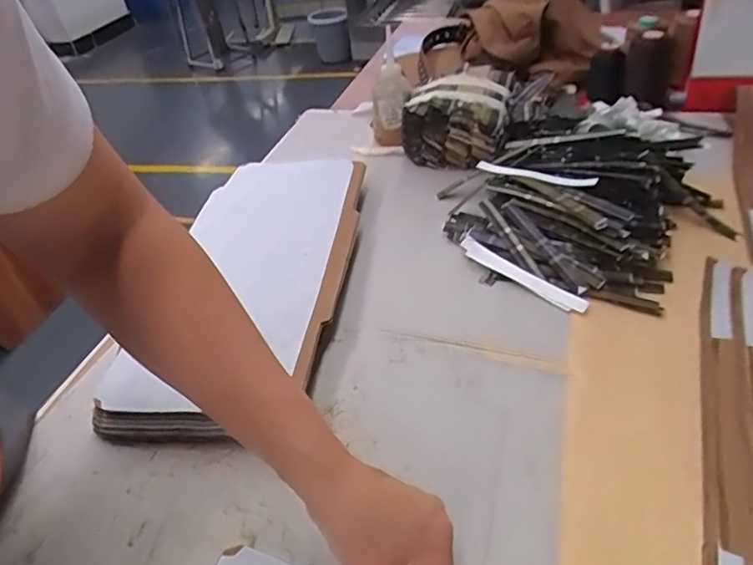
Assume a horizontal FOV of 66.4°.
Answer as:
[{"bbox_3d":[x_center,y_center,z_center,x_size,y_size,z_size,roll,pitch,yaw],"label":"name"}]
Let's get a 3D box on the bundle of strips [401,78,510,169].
[{"bbox_3d":[0.118,-0.232,0.842,0.150,0.101,0.127,12,42,24],"label":"bundle of strips"}]

